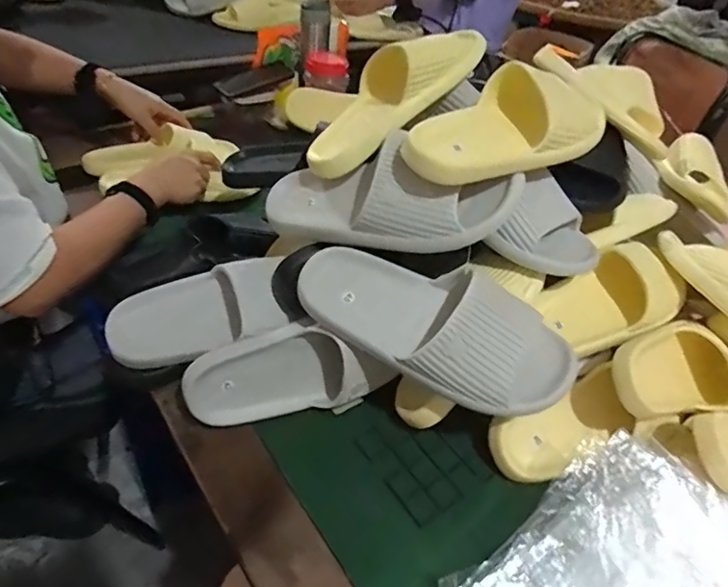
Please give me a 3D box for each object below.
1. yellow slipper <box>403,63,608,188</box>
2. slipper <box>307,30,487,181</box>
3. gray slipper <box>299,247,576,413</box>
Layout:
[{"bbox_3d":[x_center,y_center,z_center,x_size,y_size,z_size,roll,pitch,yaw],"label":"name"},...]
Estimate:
[{"bbox_3d":[0.147,-0.167,0.548,0.218,0.074,0.105,-25,69,-16],"label":"yellow slipper"},{"bbox_3d":[0.028,-0.232,0.608,0.247,0.063,0.093,-40,56,1],"label":"slipper"},{"bbox_3d":[0.069,0.030,0.528,0.276,0.082,0.113,29,74,12],"label":"gray slipper"}]

